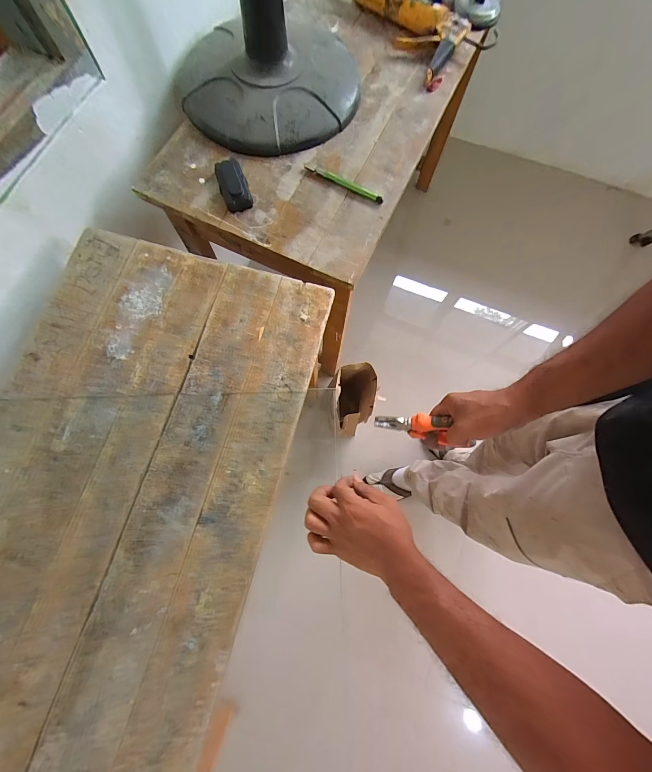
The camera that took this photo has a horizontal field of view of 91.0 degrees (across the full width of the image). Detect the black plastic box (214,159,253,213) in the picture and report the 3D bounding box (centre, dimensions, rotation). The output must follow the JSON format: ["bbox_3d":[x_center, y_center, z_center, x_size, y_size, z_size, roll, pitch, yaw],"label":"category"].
[{"bbox_3d":[-0.181,-0.392,0.620,0.052,0.032,0.110,-21,76,-7],"label":"black plastic box"}]

